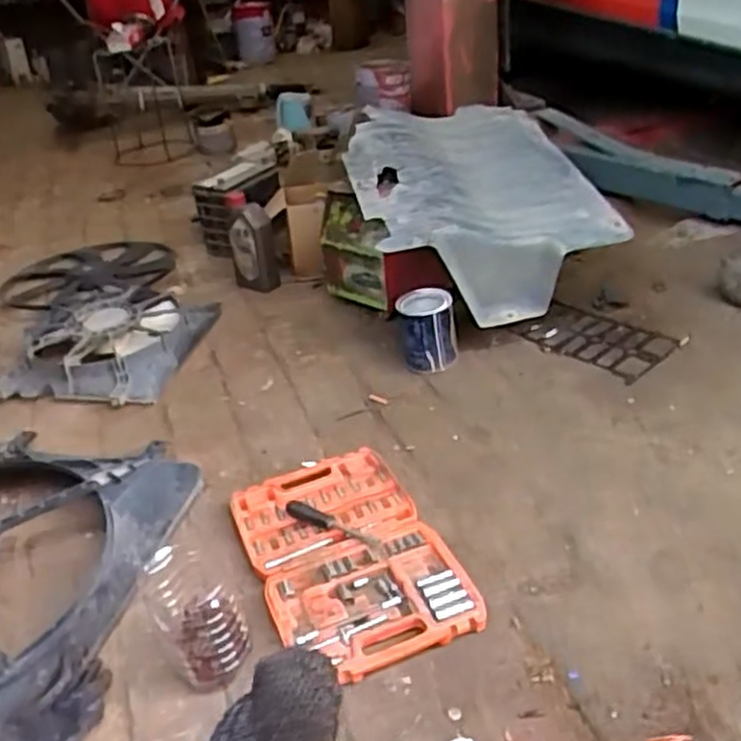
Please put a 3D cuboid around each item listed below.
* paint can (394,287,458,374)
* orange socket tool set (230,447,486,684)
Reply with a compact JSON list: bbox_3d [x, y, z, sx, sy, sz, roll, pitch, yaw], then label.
[{"bbox_3d":[0.110,-0.077,1.432,0.106,0.134,0.106,-5,31,3],"label":"paint can"},{"bbox_3d":[-0.034,0.251,1.040,0.250,0.049,0.390,-17,33,-17],"label":"orange socket tool set"}]

